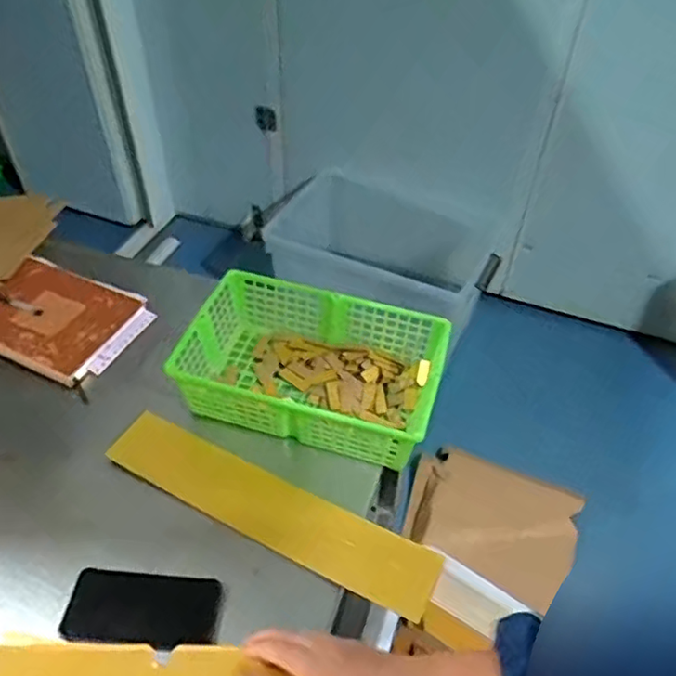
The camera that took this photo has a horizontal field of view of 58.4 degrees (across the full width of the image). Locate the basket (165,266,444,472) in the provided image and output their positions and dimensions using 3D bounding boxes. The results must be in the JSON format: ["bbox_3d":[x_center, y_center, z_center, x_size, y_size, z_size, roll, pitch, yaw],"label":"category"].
[{"bbox_3d":[-0.032,0.039,0.841,0.336,0.096,0.201,14,47,11],"label":"basket"}]

